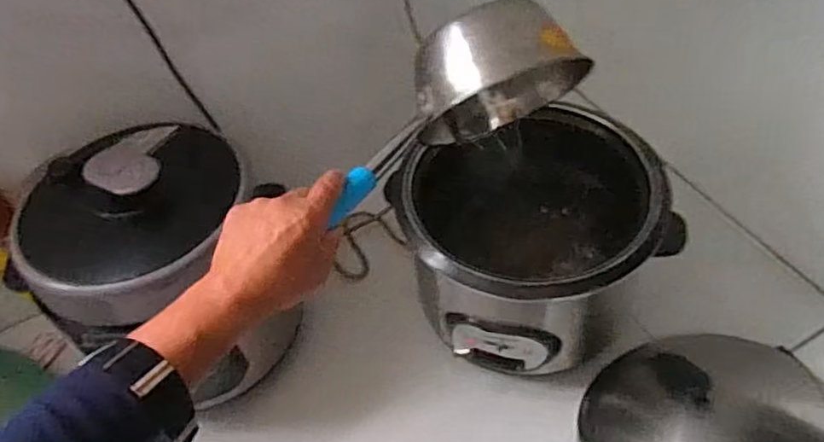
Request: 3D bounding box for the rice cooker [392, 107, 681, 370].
[{"bbox_3d":[0.146,0.020,0.759,0.273,0.191,0.263,-3,49,4],"label":"rice cooker"}]

